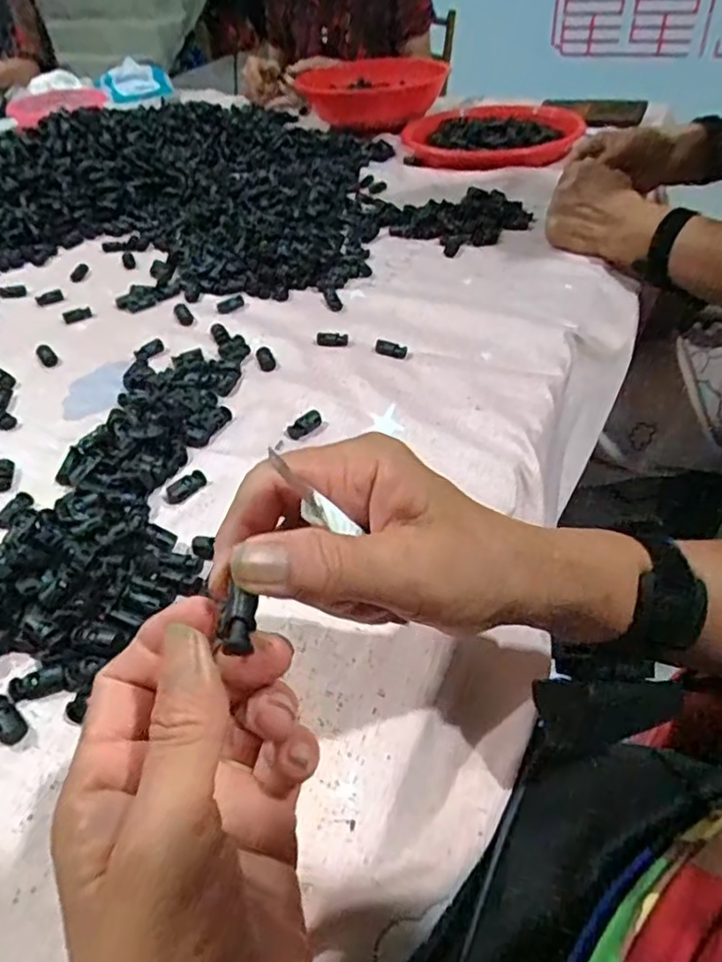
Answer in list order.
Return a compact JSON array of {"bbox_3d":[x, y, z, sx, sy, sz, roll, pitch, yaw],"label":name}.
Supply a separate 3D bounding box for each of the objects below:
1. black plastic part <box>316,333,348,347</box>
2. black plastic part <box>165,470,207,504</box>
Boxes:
[{"bbox_3d":[-0.026,-0.125,0.578,0.029,0.007,0.013,7,45,11],"label":"black plastic part"},{"bbox_3d":[-0.119,0.004,0.447,0.030,0.007,0.015,-30,50,-25],"label":"black plastic part"}]

